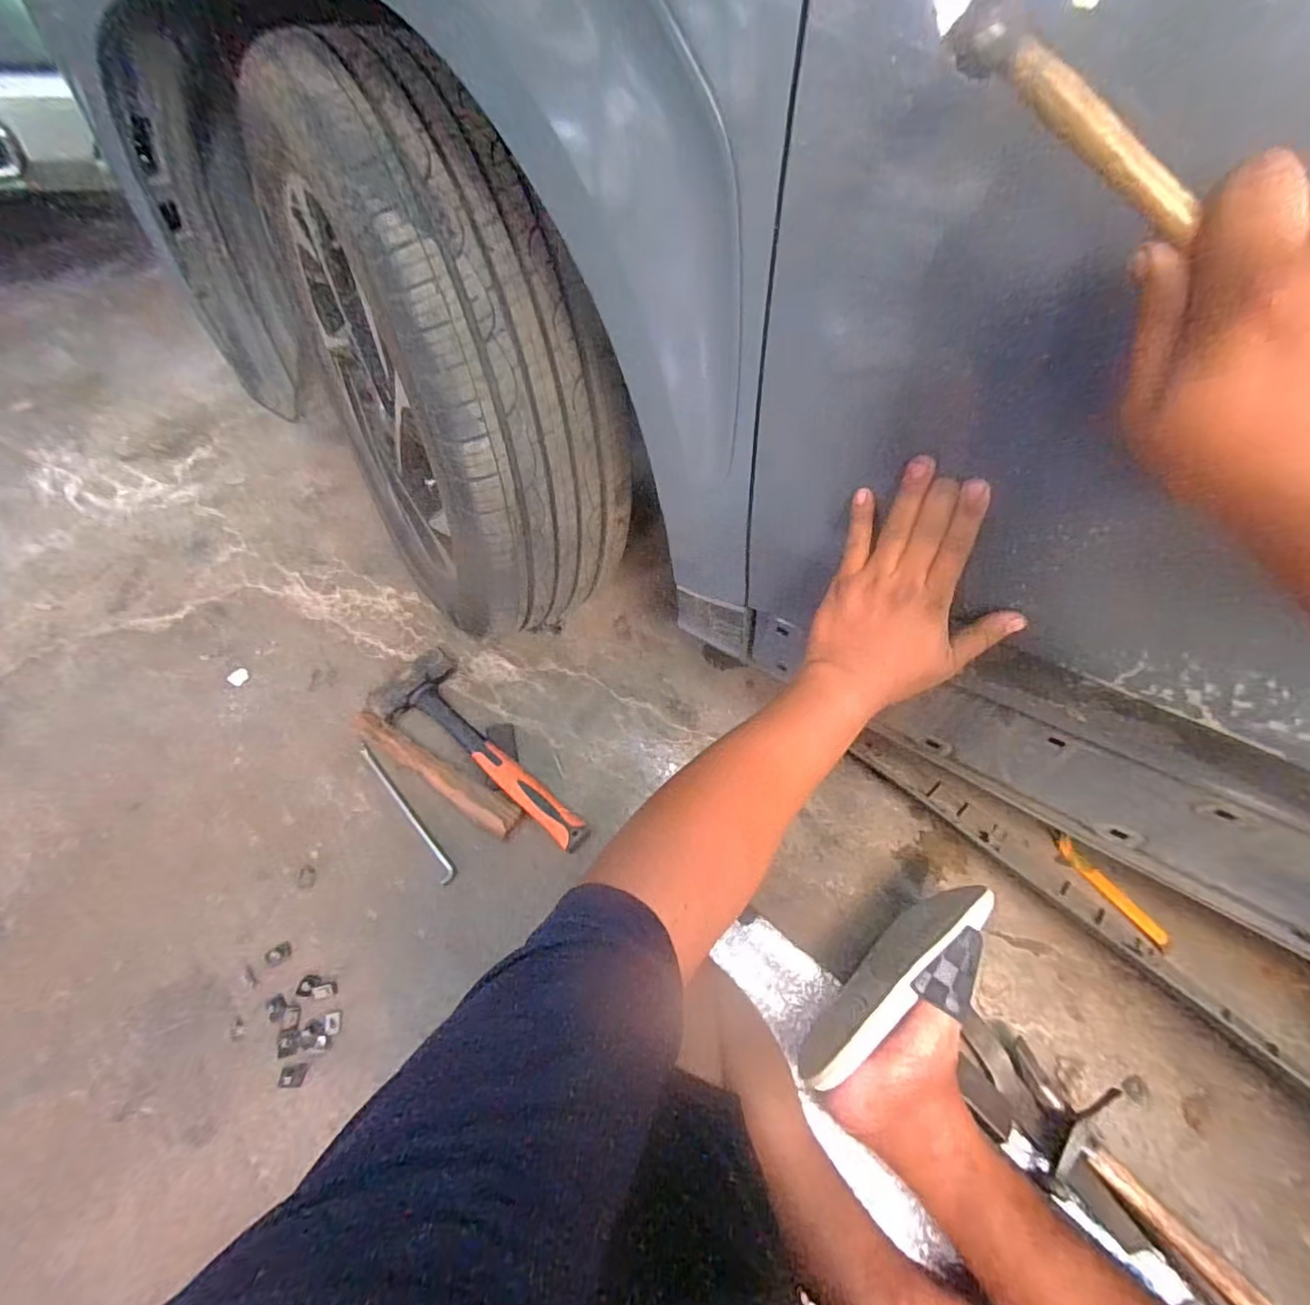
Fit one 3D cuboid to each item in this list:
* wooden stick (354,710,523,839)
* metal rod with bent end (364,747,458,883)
[{"bbox_3d":[-0.307,0.164,0.797,0.290,0.023,0.045,28,57,16],"label":"wooden stick"},{"bbox_3d":[-0.338,0.211,0.779,0.023,0.006,0.244,-33,63,-25],"label":"metal rod with bent end"}]

